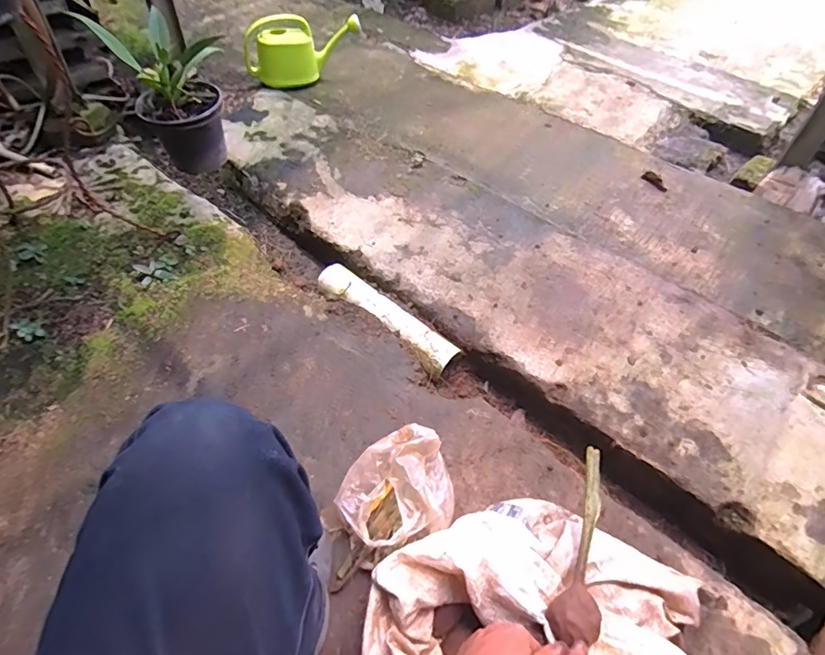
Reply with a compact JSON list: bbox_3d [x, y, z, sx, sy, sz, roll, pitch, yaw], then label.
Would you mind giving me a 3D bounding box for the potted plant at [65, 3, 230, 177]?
[{"bbox_3d":[-0.489,-0.466,0.983,0.172,0.265,0.216,-30,58,-26],"label":"potted plant"}]

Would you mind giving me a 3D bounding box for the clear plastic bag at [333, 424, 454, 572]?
[{"bbox_3d":[-0.022,0.255,0.773,0.186,0.096,0.173,-23,55,-20],"label":"clear plastic bag"}]

